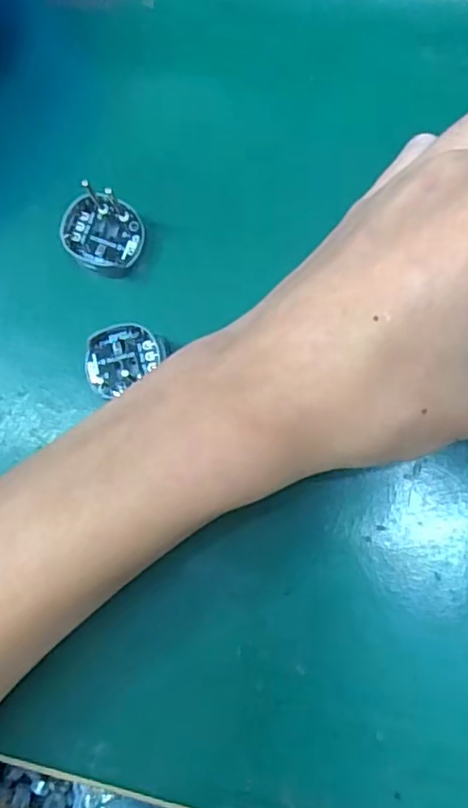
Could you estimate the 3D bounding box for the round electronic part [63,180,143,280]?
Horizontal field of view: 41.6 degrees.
[{"bbox_3d":[-0.046,-0.060,0.218,0.031,0.014,0.025,40,88,8],"label":"round electronic part"}]

